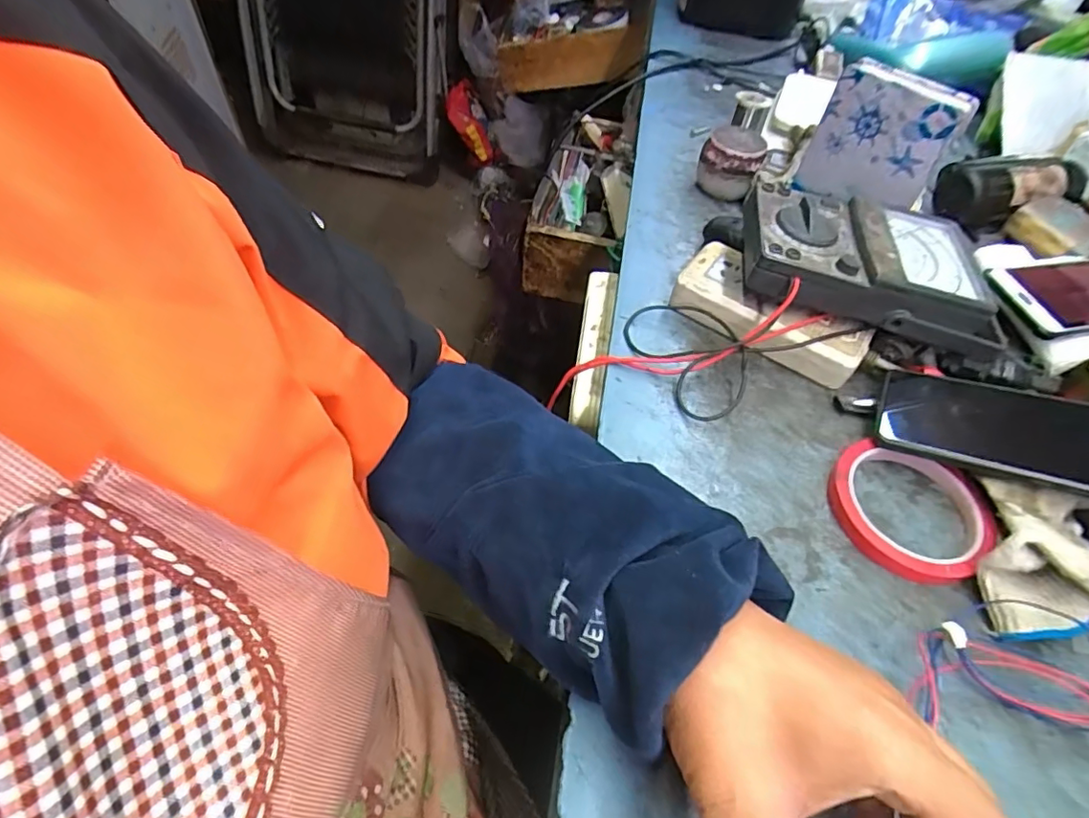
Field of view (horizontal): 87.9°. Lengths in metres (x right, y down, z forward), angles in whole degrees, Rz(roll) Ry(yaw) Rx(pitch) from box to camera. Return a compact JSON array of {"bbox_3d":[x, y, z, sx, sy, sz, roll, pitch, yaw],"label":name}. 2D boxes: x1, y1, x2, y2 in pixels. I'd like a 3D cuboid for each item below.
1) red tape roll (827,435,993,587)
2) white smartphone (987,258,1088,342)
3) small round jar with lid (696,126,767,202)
[{"bbox_3d":[0.233,0.061,0.362,0.090,0.018,0.094,2,52,-3],"label":"red tape roll"},{"bbox_3d":[0.450,-0.096,0.470,0.149,0.016,0.079,-6,59,-13],"label":"white smartphone"},{"bbox_3d":[0.184,-0.242,0.564,0.058,0.057,0.056,2,52,-3],"label":"small round jar with lid"}]

